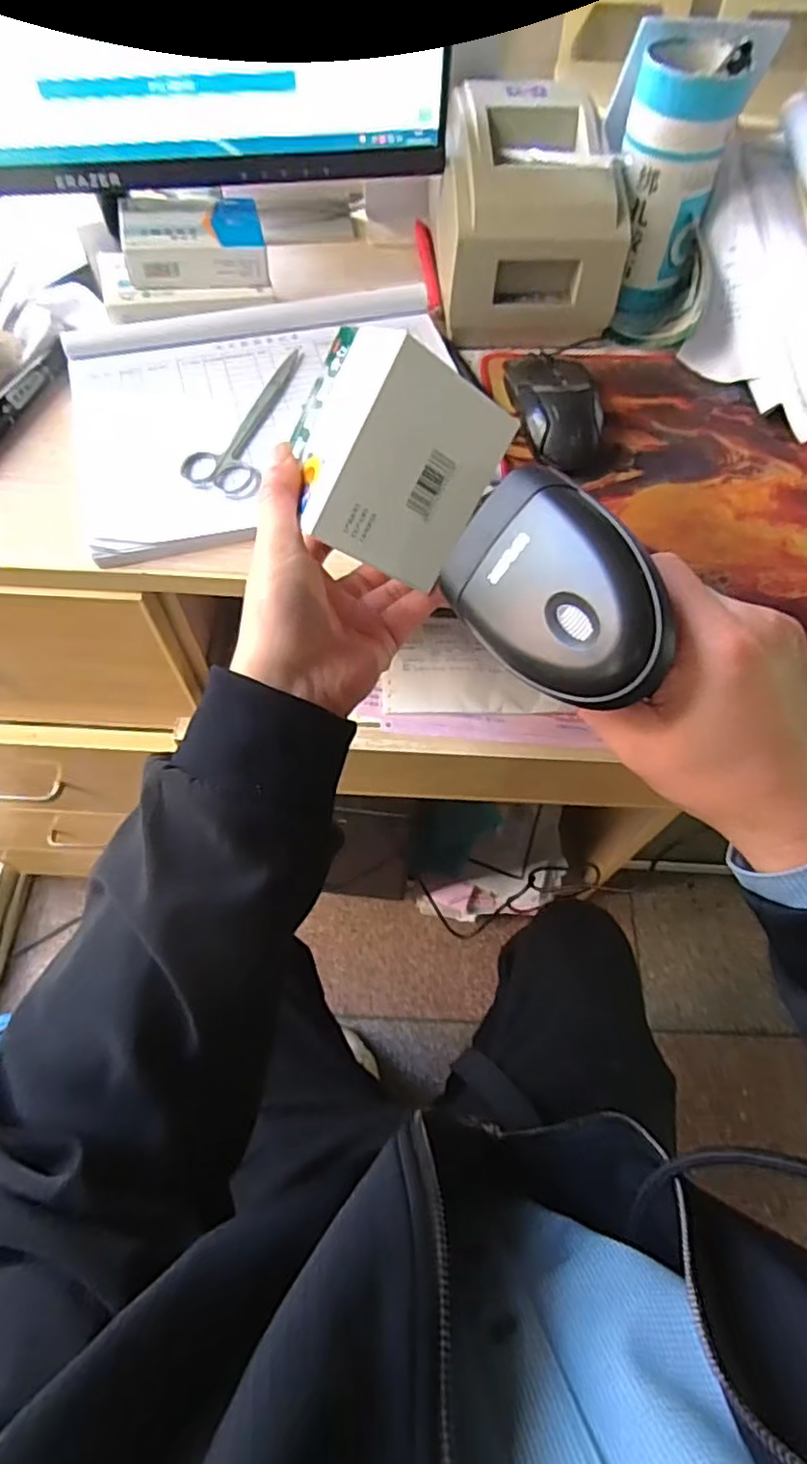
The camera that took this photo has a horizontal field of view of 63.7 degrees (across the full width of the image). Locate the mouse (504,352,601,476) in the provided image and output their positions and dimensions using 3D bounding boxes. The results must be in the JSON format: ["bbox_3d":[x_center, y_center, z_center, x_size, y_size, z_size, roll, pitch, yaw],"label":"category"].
[{"bbox_3d":[0.109,-0.235,0.467,0.054,0.037,0.104,-9,62,-7],"label":"mouse"}]

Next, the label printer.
[{"bbox_3d":[0.097,-0.393,0.504,0.143,0.117,0.156,6,61,2],"label":"label printer"}]

